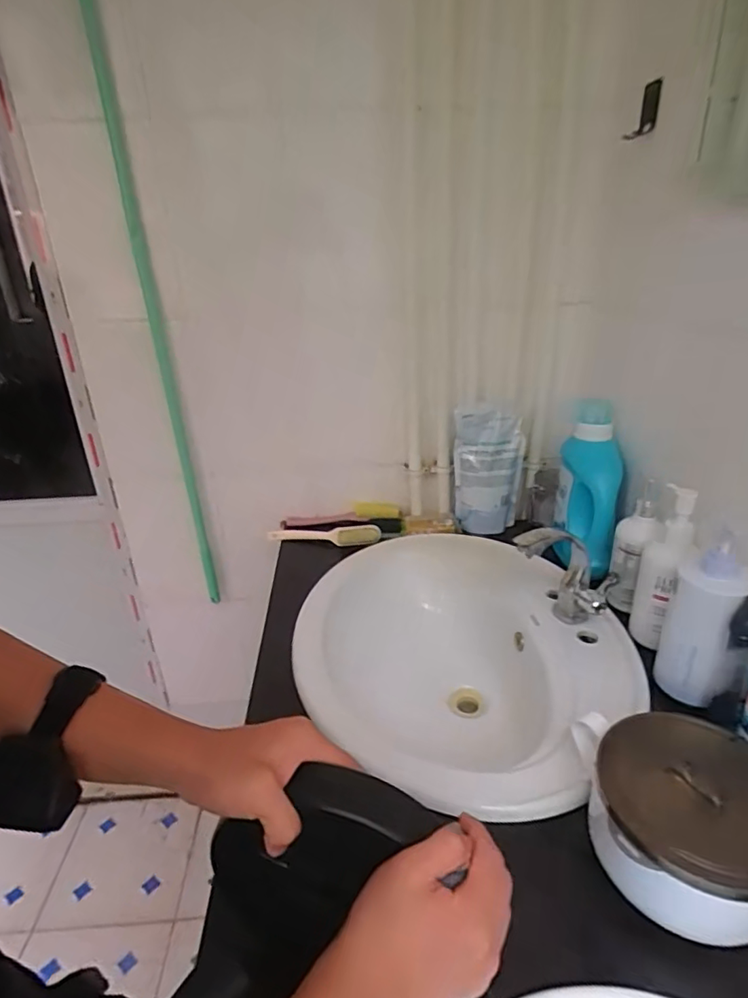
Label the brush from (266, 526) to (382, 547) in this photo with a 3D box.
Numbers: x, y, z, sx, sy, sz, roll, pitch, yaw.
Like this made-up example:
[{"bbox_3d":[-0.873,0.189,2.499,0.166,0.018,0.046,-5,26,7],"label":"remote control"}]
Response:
[{"bbox_3d":[-0.100,0.067,1.039,0.223,0.019,0.039,2,25,10],"label":"brush"}]

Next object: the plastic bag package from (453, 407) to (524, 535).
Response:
[{"bbox_3d":[0.214,-0.057,1.026,0.121,0.237,0.069,6,26,18],"label":"plastic bag package"}]

